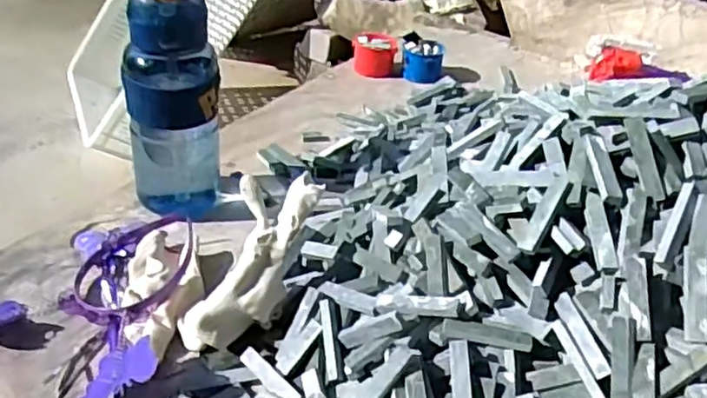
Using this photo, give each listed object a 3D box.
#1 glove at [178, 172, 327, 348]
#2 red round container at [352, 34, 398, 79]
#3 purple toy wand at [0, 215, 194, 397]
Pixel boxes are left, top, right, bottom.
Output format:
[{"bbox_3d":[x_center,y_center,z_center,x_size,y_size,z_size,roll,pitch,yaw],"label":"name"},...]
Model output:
[{"bbox_3d":[-0.082,0.050,0.529,0.063,0.056,0.160,27,84,26],"label":"glove"},{"bbox_3d":[0.030,-0.211,0.981,0.062,0.048,0.058,4,36,-3],"label":"red round container"},{"bbox_3d":[-0.227,0.105,0.513,0.176,0.034,0.305,3,36,-4],"label":"purple toy wand"}]

